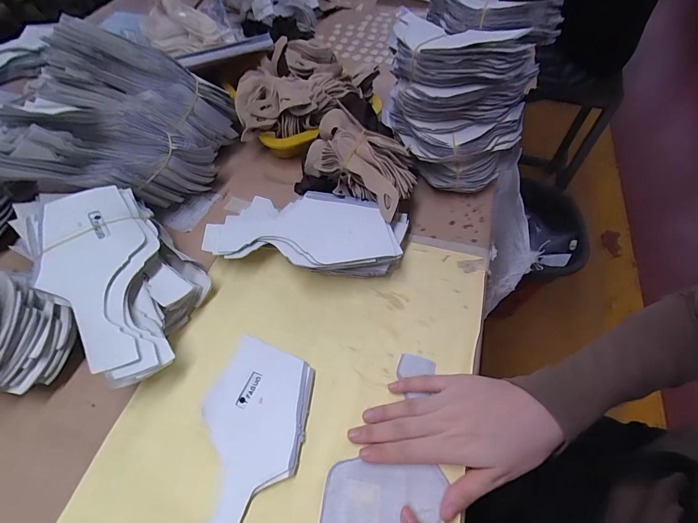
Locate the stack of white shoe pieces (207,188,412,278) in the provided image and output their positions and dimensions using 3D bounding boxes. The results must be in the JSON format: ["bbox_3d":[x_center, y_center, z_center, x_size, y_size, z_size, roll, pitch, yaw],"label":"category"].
[{"bbox_3d":[-0.048,-0.030,0.426,0.220,0.049,0.107,10,57,9],"label":"stack of white shoe pieces"}]

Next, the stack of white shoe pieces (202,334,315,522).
[{"bbox_3d":[-0.090,0.165,0.317,0.093,0.006,0.191,5,56,5],"label":"stack of white shoe pieces"}]

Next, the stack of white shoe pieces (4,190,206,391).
[{"bbox_3d":[-0.232,0.012,0.374,0.116,0.090,0.215,-40,63,-22],"label":"stack of white shoe pieces"}]

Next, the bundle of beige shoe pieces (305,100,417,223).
[{"bbox_3d":[0.012,-0.126,0.438,0.147,0.043,0.089,29,62,20],"label":"bundle of beige shoe pieces"}]

